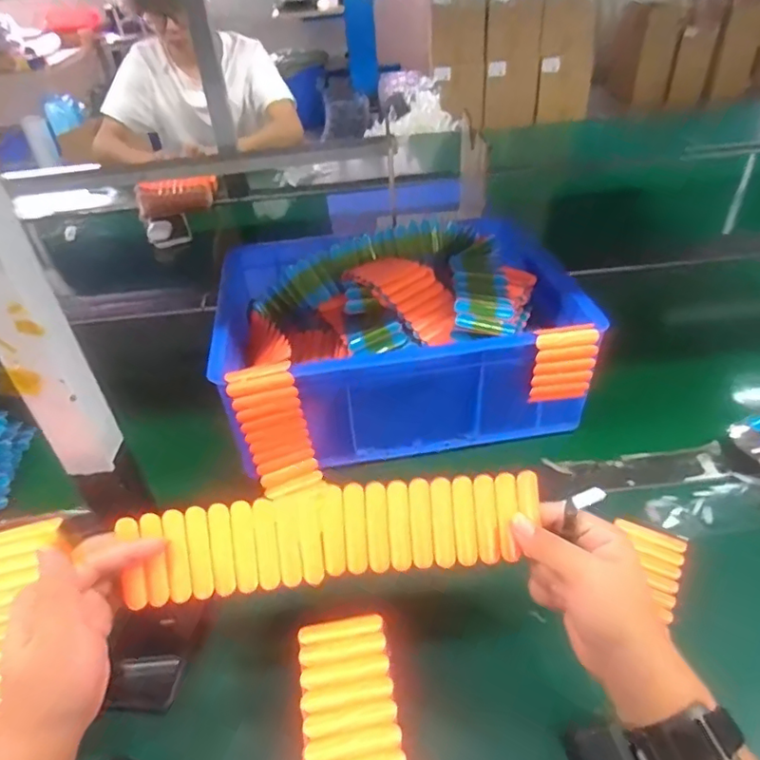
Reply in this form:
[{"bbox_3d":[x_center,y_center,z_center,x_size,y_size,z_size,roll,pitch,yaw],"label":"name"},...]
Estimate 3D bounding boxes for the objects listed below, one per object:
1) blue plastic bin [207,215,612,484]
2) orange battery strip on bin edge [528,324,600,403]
[{"bbox_3d":[0.023,-0.060,0.709,0.382,0.141,0.304,-9,39,-7],"label":"blue plastic bin"},{"bbox_3d":[0.189,-0.016,0.585,0.063,0.088,0.014,-5,39,-2],"label":"orange battery strip on bin edge"}]

